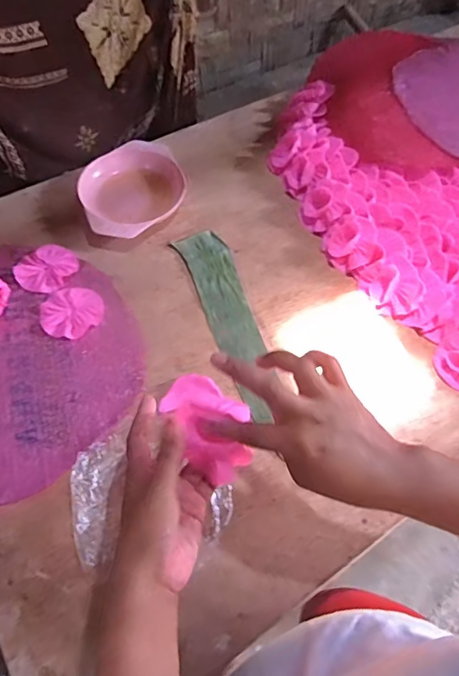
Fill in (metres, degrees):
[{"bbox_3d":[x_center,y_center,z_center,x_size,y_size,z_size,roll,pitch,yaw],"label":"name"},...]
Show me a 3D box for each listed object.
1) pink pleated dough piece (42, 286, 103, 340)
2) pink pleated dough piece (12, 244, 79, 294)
[{"bbox_3d":[-0.194,-0.034,0.622,0.074,0.004,0.072,1,59,-1],"label":"pink pleated dough piece"},{"bbox_3d":[-0.238,-0.094,0.658,0.071,0.004,0.078,1,59,-1],"label":"pink pleated dough piece"}]

